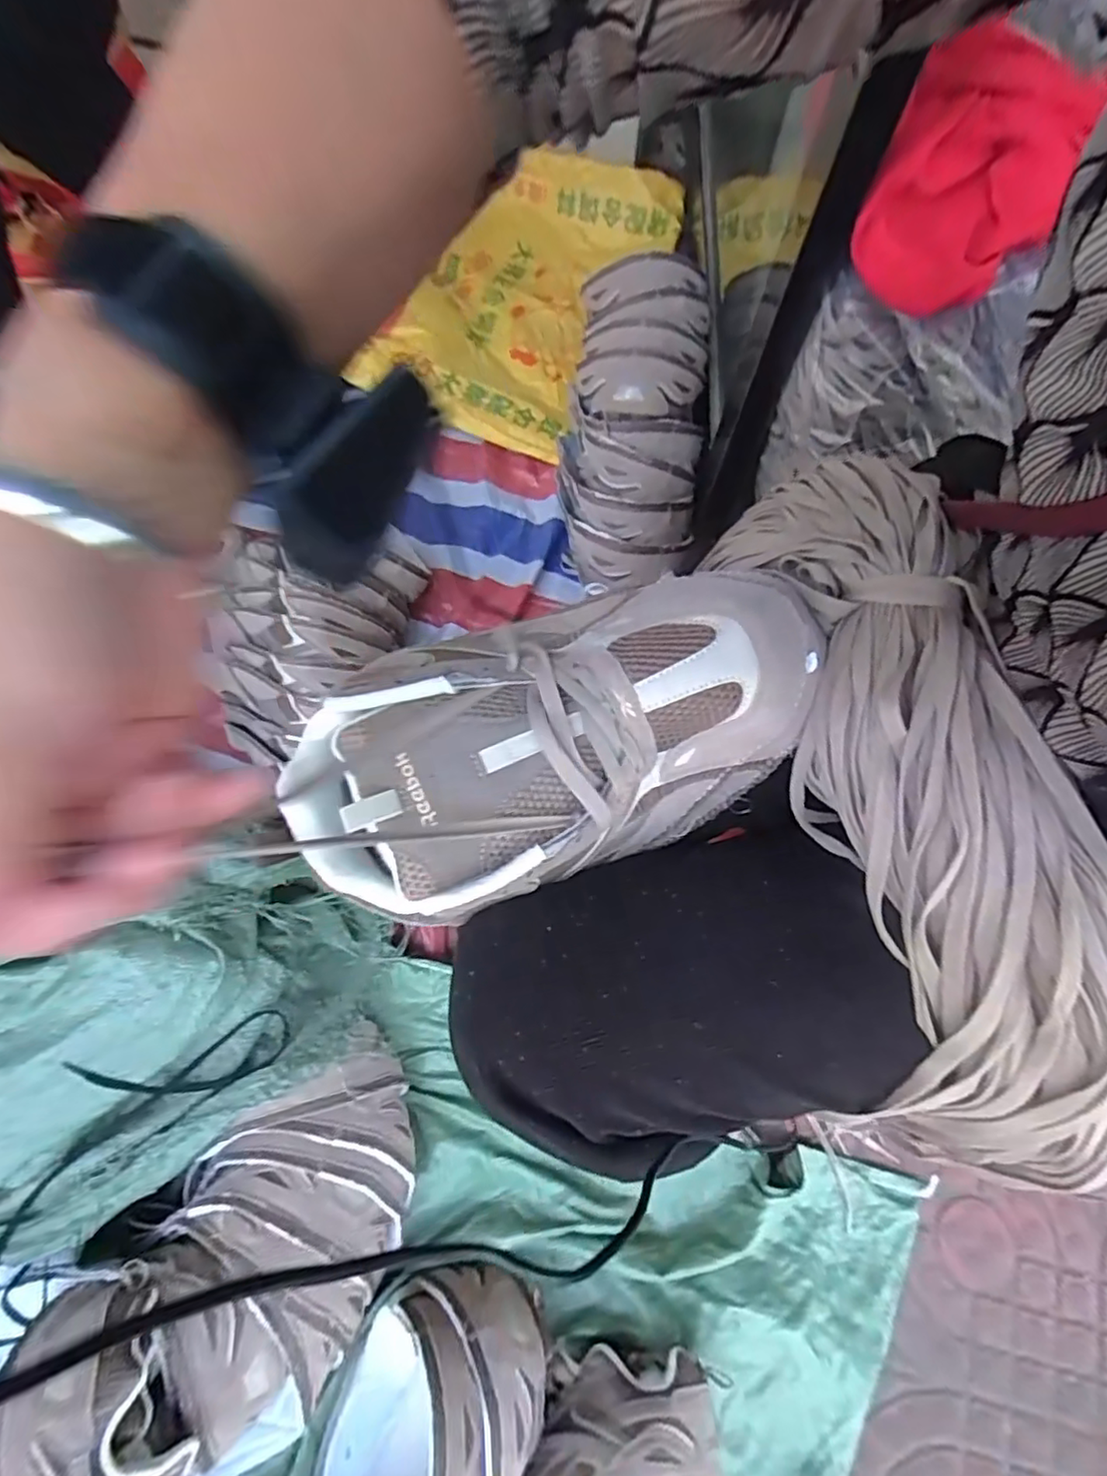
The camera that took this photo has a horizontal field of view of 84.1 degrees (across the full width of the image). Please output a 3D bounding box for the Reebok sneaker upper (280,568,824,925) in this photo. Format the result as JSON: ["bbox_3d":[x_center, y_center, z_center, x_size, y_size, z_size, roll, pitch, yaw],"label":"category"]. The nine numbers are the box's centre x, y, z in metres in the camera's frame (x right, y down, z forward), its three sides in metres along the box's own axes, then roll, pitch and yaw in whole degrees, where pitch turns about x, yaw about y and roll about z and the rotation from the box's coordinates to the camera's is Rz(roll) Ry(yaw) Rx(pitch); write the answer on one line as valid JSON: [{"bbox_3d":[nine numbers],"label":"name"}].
[{"bbox_3d":[0.005,-0.003,0.300,0.257,0.085,0.126,-19,71,-9],"label":"Reebok sneaker upper"}]

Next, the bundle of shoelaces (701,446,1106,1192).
[{"bbox_3d":[0.170,0.011,0.298,0.123,0.099,0.364,-12,75,-6],"label":"bundle of shoelaces"}]

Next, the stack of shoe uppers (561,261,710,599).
[{"bbox_3d":[0.102,-0.396,0.784,0.173,0.122,0.411,5,88,1],"label":"stack of shoe uppers"}]

